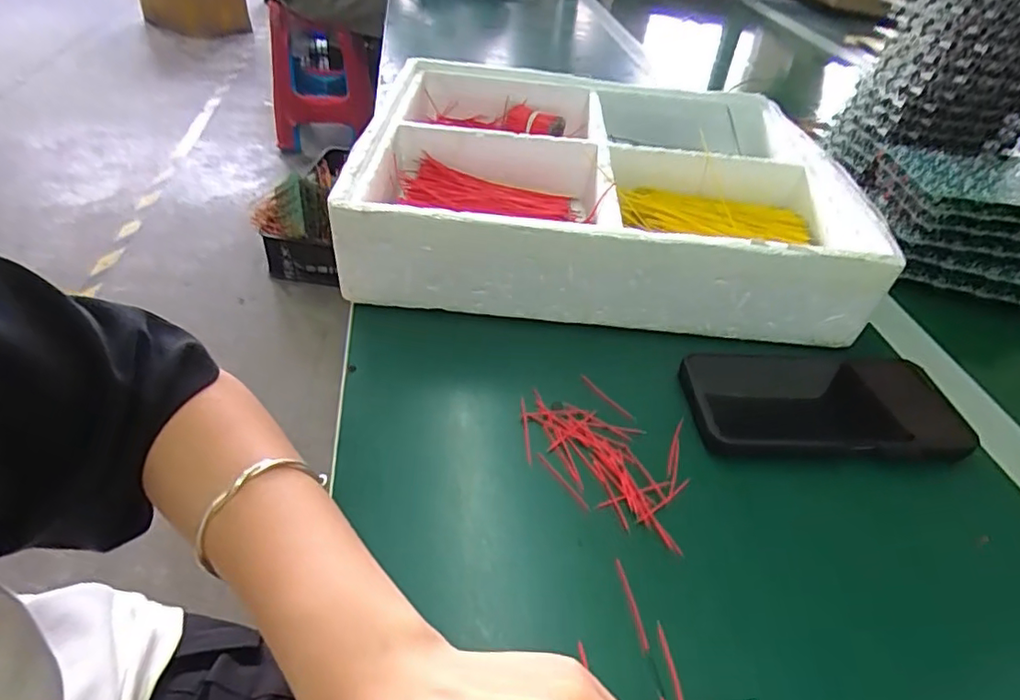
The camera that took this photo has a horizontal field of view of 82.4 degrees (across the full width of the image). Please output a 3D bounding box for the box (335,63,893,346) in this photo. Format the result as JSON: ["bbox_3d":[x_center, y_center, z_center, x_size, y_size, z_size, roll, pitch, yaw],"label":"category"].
[{"bbox_3d":[0.073,-0.145,0.510,0.367,0.084,0.324,4,42,0],"label":"box"}]

